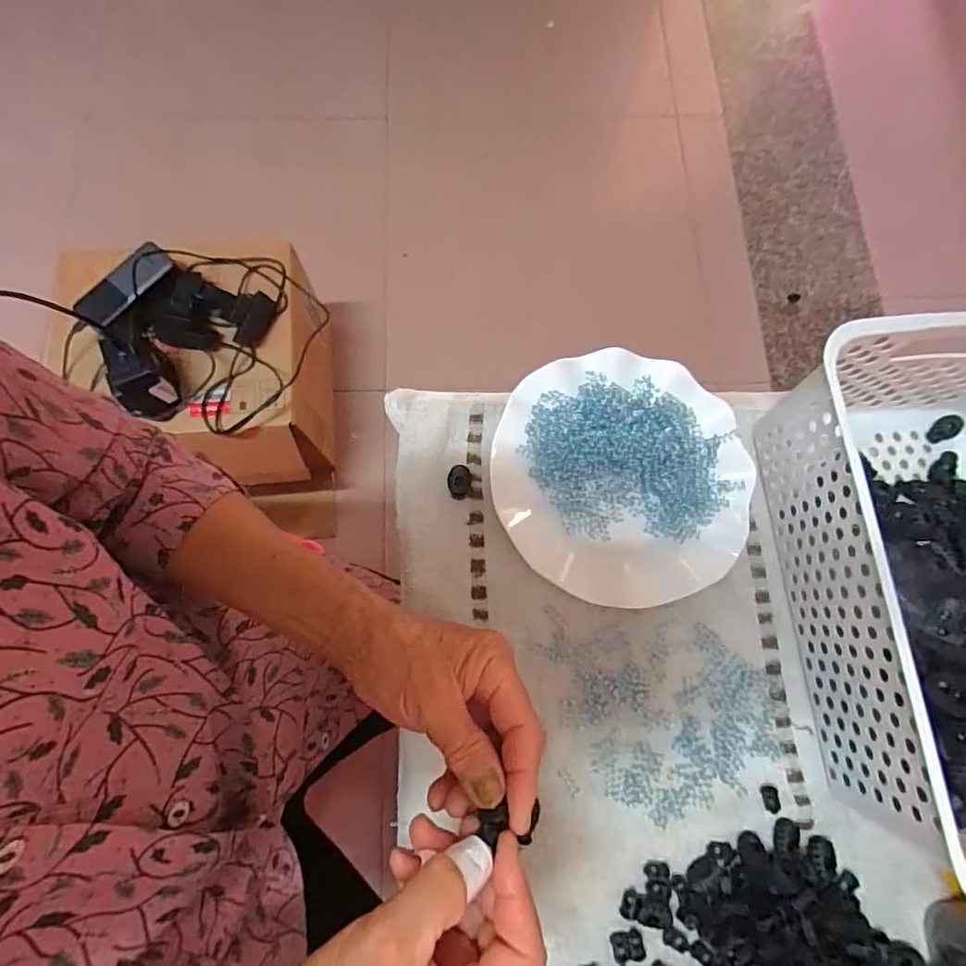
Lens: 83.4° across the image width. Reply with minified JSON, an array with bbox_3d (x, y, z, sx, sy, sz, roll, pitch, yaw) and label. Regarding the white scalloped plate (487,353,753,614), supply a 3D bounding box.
[{"bbox_3d":[0.100,-0.005,0.392,0.180,0.030,0.178,0,75,-1],"label":"white scalloped plate"}]

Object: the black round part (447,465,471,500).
[{"bbox_3d":[-0.017,0.000,0.396,0.016,0.011,0.025,5,75,0],"label":"black round part"}]

